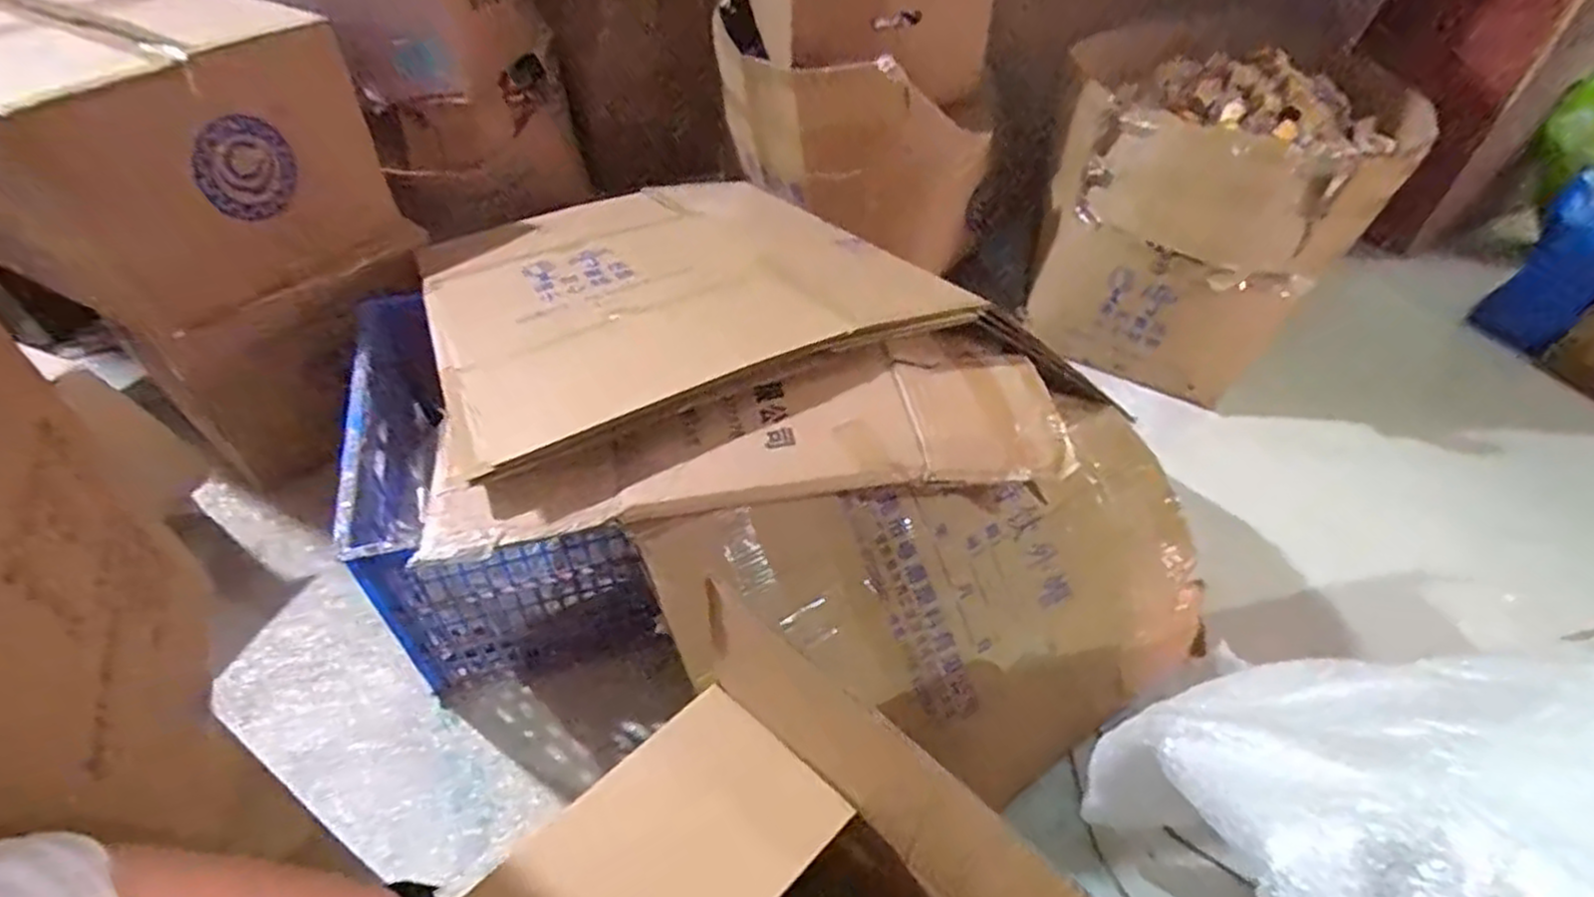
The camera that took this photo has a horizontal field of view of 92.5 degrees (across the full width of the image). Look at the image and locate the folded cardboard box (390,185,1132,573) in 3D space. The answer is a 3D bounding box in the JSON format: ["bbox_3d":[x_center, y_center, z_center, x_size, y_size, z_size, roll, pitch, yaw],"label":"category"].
[{"bbox_3d":[-0.120,-0.201,1.183,0.865,0.146,0.755,-8,47,-10],"label":"folded cardboard box"}]

